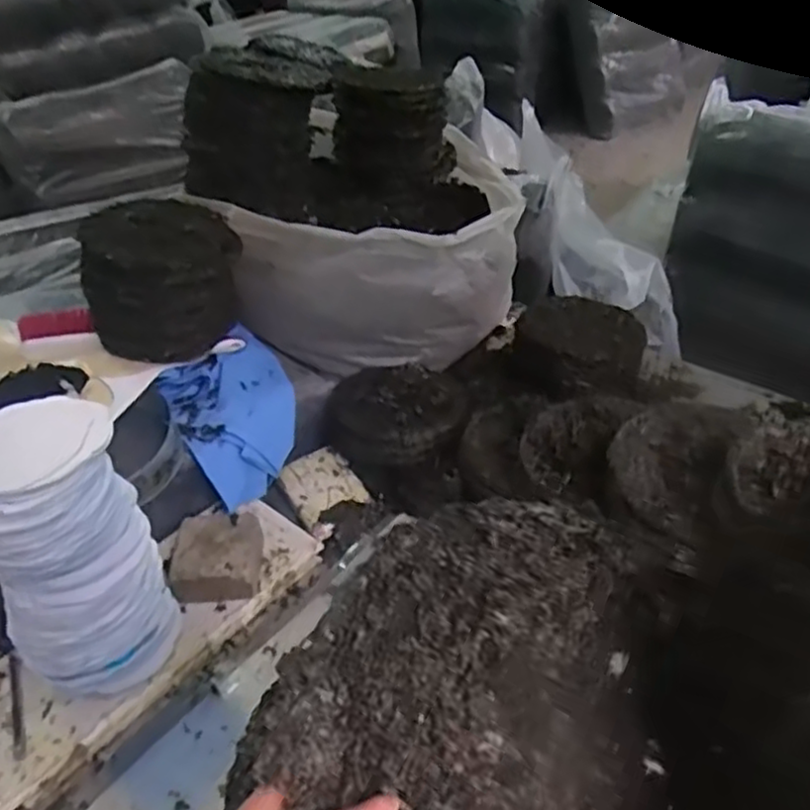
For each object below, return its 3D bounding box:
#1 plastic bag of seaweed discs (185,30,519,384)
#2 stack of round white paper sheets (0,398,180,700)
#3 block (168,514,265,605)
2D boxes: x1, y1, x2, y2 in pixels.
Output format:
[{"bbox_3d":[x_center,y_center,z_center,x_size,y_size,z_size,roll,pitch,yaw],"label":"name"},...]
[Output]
[{"bbox_3d":[-0.076,-0.317,1.157,0.484,0.400,0.367,-10,38,-6],"label":"plastic bag of seaweed discs"},{"bbox_3d":[-0.340,0.156,0.734,0.156,0.296,0.142,-27,43,-26],"label":"stack of round white paper sheets"},{"bbox_3d":[-0.231,0.192,0.889,0.111,0.046,0.112,-5,38,0],"label":"block"}]

